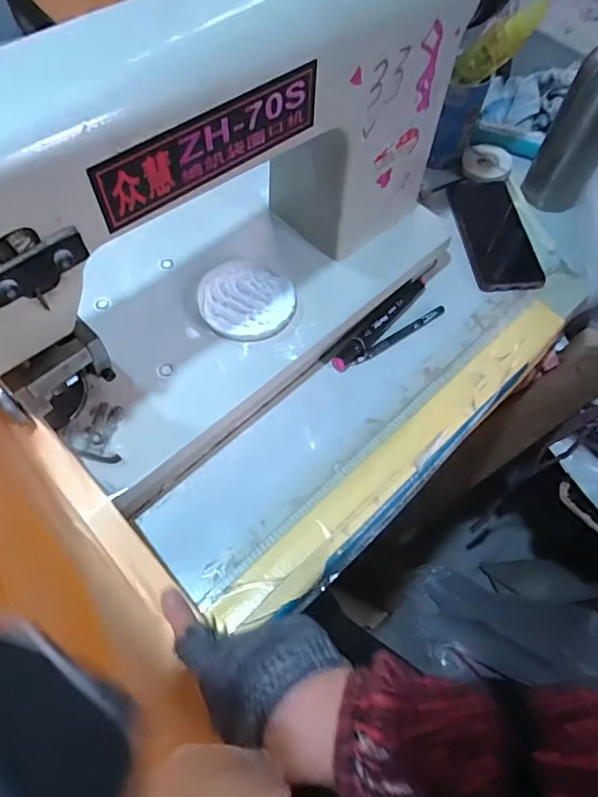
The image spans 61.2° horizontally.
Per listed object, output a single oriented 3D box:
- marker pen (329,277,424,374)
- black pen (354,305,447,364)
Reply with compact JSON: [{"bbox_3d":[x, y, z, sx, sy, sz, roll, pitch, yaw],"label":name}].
[{"bbox_3d":[0.091,-0.082,0.540,0.017,0.014,0.153,39,67,17],"label":"marker pen"},{"bbox_3d":[0.109,-0.068,0.542,0.125,0.006,0.010,-32,68,-17],"label":"black pen"}]

